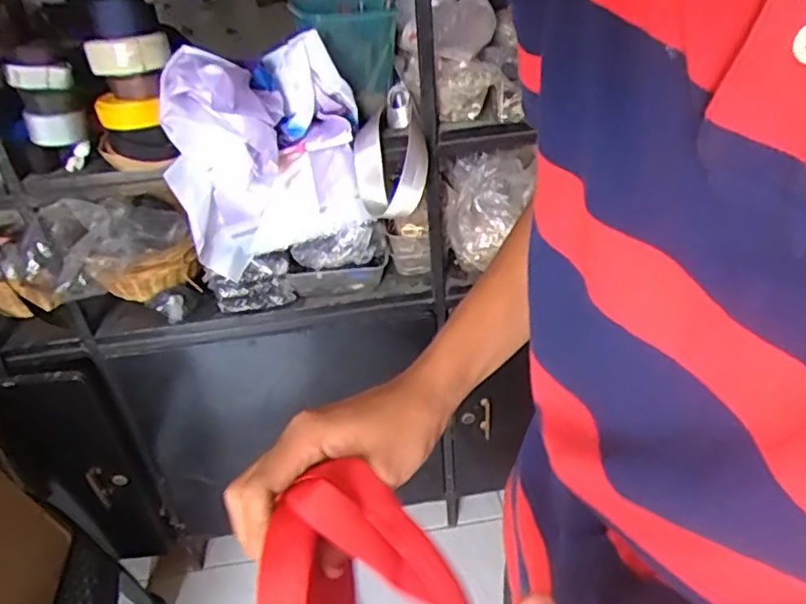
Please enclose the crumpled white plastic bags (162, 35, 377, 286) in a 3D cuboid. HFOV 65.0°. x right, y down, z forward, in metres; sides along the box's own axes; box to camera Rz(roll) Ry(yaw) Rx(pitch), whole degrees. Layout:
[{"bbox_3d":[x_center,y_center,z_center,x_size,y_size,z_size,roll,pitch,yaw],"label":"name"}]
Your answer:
[{"bbox_3d":[-0.192,-0.195,0.907,0.261,0.306,0.124,-18,38,-15],"label":"crumpled white plastic bags"}]

